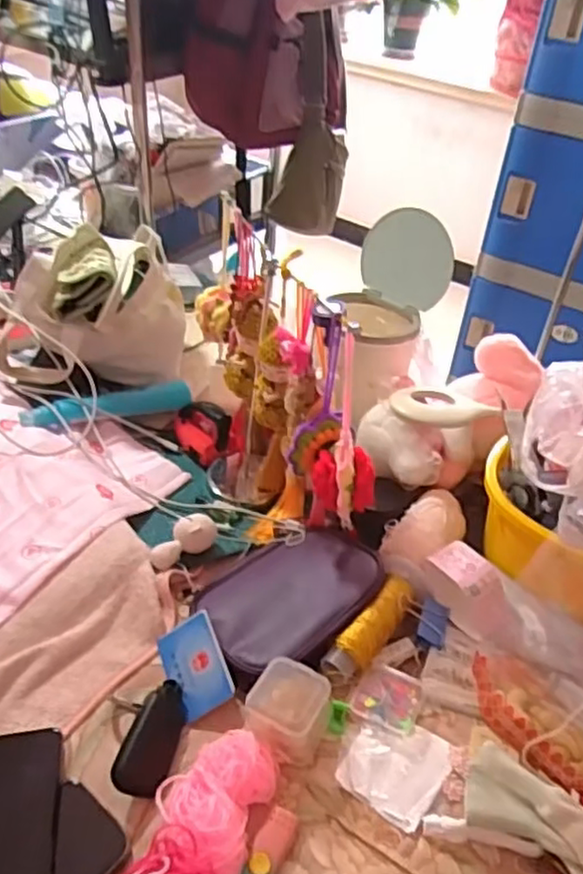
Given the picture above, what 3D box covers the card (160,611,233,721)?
[{"bbox_3d":[-0.084,0.200,0.611,0.054,0.006,0.092,-36,45,3],"label":"card"}]

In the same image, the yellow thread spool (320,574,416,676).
[{"bbox_3d":[0.073,0.175,0.631,0.031,0.033,0.112,30,46,26],"label":"yellow thread spool"}]

